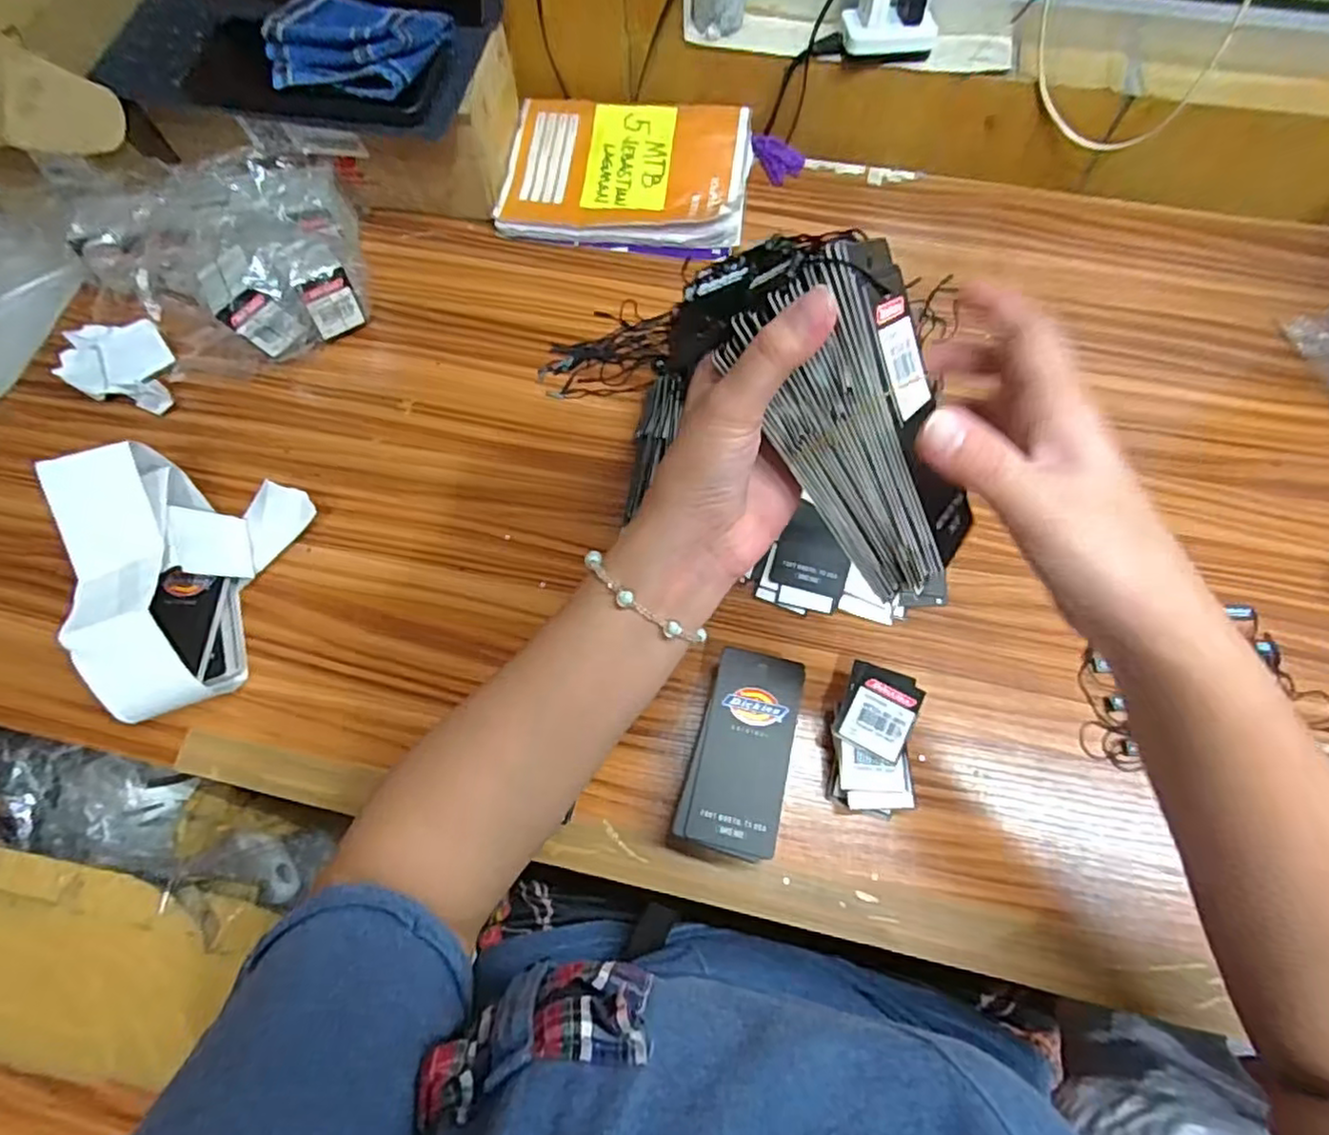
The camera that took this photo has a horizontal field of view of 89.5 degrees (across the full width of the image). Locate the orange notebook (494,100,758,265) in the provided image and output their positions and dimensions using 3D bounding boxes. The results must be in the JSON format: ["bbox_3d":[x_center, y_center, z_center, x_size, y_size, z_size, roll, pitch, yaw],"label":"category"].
[{"bbox_3d":[-0.032,-0.336,0.576,0.204,0.029,0.144,9,68,5],"label":"orange notebook"}]

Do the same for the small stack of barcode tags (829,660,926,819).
[{"bbox_3d":[0.124,0.103,0.401,0.047,0.032,0.083,10,69,5],"label":"small stack of barcode tags"}]

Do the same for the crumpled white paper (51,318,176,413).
[{"bbox_3d":[-0.402,-0.146,0.493,0.063,0.019,0.061,-3,97,-20],"label":"crumpled white paper"}]

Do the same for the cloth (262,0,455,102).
[{"bbox_3d":[-0.212,-0.362,0.459,0.104,0.029,0.085,5,68,3],"label":"cloth"}]

